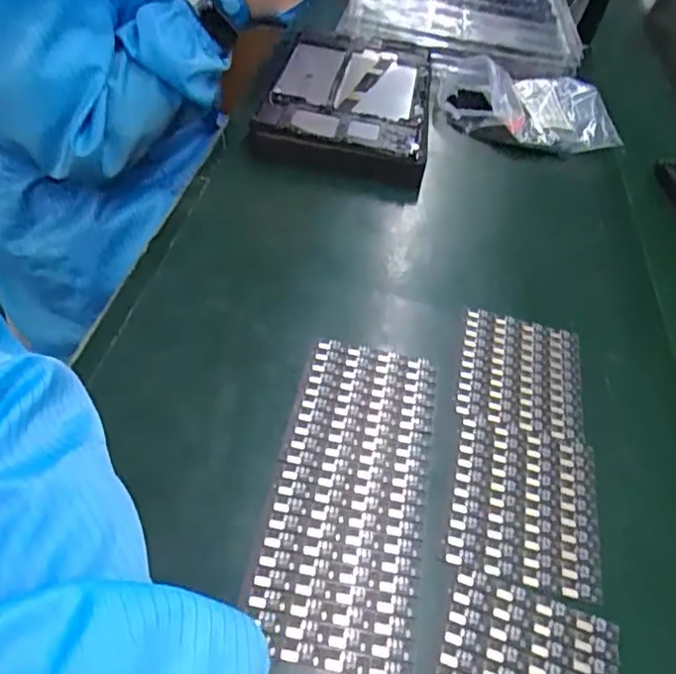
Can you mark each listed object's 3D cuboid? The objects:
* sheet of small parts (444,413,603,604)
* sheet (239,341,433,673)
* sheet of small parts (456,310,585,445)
[{"bbox_3d":[0.105,0.091,0.362,0.080,0.004,0.101,15,45,4],"label":"sheet of small parts"},{"bbox_3d":[0.009,0.079,0.360,0.081,0.006,0.198,13,45,1],"label":"sheet"},{"bbox_3d":[0.124,0.021,0.439,0.080,0.004,0.103,15,45,3],"label":"sheet of small parts"}]

